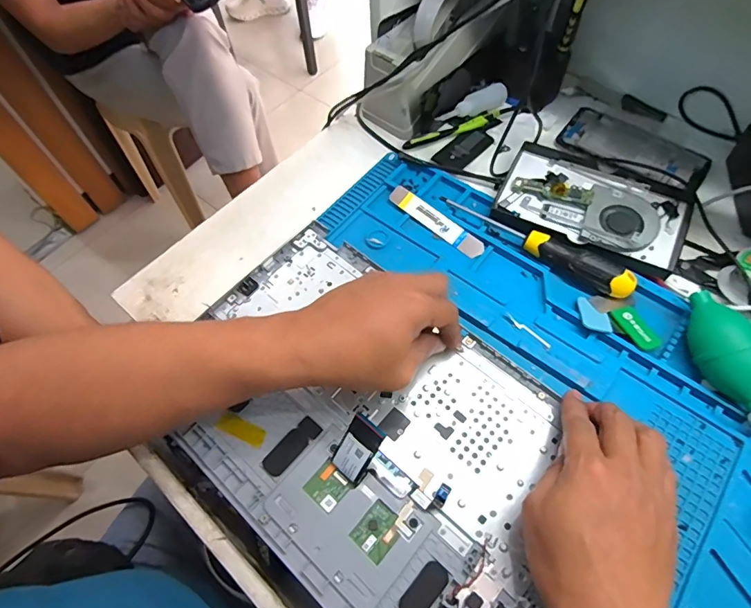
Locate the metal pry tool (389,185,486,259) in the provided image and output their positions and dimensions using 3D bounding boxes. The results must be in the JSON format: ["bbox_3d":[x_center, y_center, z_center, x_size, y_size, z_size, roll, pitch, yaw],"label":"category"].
[{"bbox_3d":[0.064,-0.088,0.481,0.118,0.005,0.023,40,77,18],"label":"metal pry tool"}]

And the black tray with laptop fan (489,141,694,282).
[{"bbox_3d":[0.221,-0.097,0.468,0.178,0.022,0.118,24,64,15],"label":"black tray with laptop fan"}]

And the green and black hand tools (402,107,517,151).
[{"bbox_3d":[0.098,-0.209,0.540,0.139,0.014,0.014,-18,61,-8],"label":"green and black hand tools"}]

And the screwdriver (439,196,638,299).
[{"bbox_3d":[0.156,-0.064,0.449,0.198,0.023,0.026,34,67,20],"label":"screwdriver"}]

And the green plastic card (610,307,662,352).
[{"bbox_3d":[0.234,0.021,0.408,0.024,0.007,0.045,-21,61,-10],"label":"green plastic card"}]

